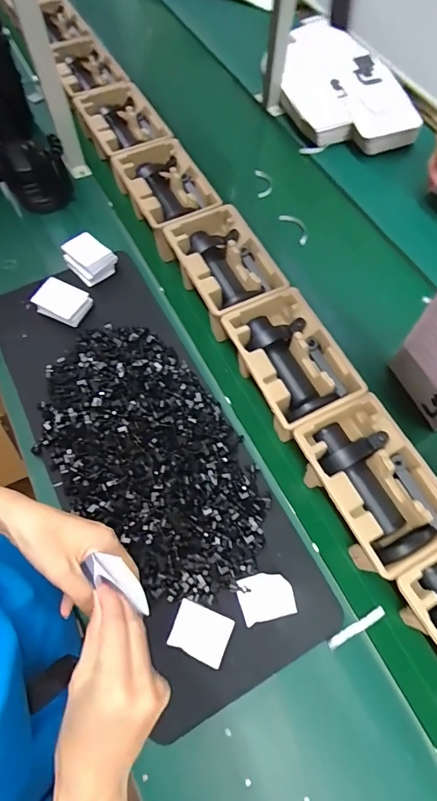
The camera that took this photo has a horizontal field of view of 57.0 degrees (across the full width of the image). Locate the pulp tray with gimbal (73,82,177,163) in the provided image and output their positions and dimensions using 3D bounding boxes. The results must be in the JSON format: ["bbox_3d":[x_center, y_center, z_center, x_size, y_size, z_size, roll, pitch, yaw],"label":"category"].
[{"bbox_3d":[-0.221,-0.636,0.940,0.155,0.096,0.259,-27,70,-11],"label":"pulp tray with gimbal"}]

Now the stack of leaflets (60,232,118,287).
[{"bbox_3d":[-0.259,-0.286,0.807,0.078,0.056,0.083,-42,73,-16],"label":"stack of leaflets"}]

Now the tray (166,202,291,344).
[{"bbox_3d":[0.011,-0.248,0.770,0.156,0.091,0.234,-25,69,-10],"label":"tray"}]

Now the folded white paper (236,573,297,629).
[{"bbox_3d":[0.067,0.279,0.571,0.074,0.011,0.061,-14,68,-6],"label":"folded white paper"}]

